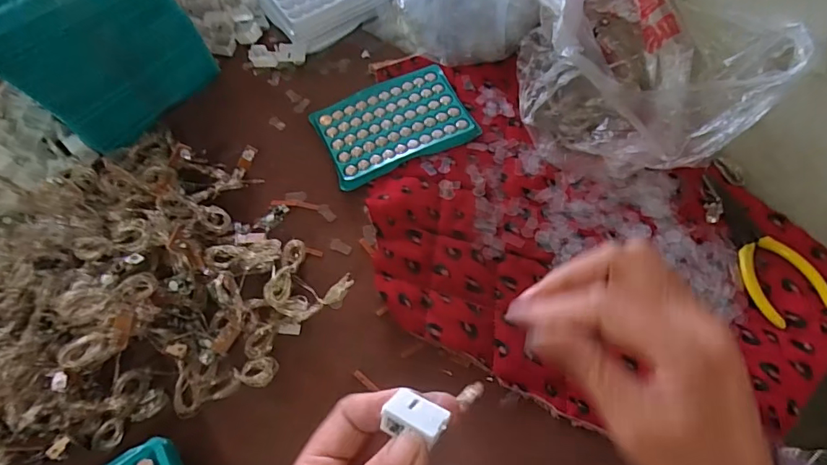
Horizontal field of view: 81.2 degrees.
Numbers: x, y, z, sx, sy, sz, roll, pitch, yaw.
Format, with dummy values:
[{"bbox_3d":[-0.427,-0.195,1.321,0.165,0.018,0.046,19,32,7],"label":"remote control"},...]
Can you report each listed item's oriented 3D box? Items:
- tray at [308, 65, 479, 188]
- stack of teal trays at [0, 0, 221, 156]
[{"bbox_3d":[-0.019,-0.098,0.427,0.128,0.018,0.095,-24,65,-10],"label":"tray"},{"bbox_3d":[-0.267,-0.165,0.400,0.142,0.144,0.092,-41,68,-18],"label":"stack of teal trays"}]

